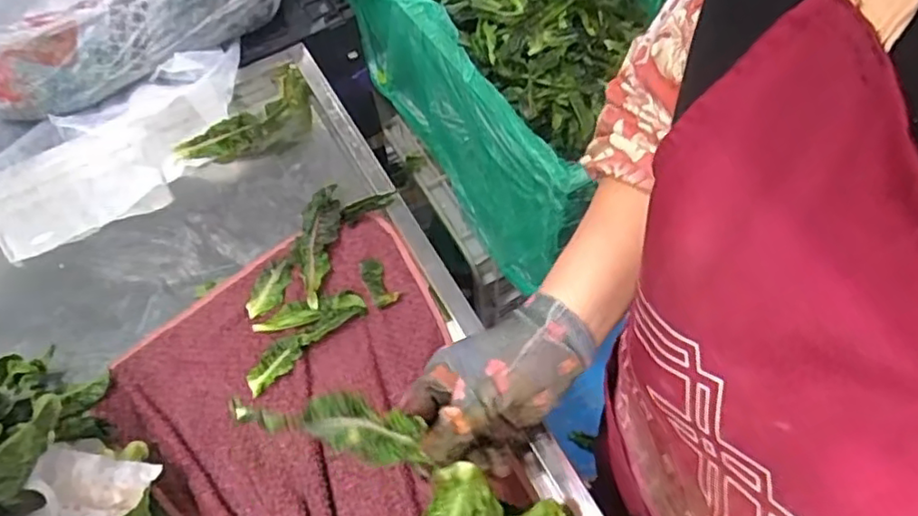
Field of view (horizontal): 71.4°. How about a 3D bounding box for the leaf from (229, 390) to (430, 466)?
[{"bbox_3d":[-0.077,0.095,0.371,0.115,0.023,0.032,11,63,1],"label":"leaf"}]

